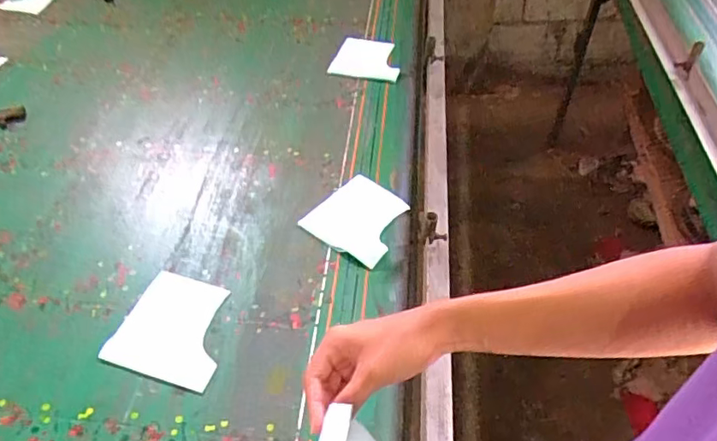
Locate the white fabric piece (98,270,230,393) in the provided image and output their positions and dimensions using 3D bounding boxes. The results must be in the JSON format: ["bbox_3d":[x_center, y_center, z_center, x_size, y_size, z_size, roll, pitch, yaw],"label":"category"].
[{"bbox_3d":[-0.250,0.145,0.756,0.157,0.007,0.153,12,48,15],"label":"white fabric piece"}]

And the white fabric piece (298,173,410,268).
[{"bbox_3d":[0.006,-0.009,0.890,0.144,0.007,0.153,25,53,25],"label":"white fabric piece"}]

